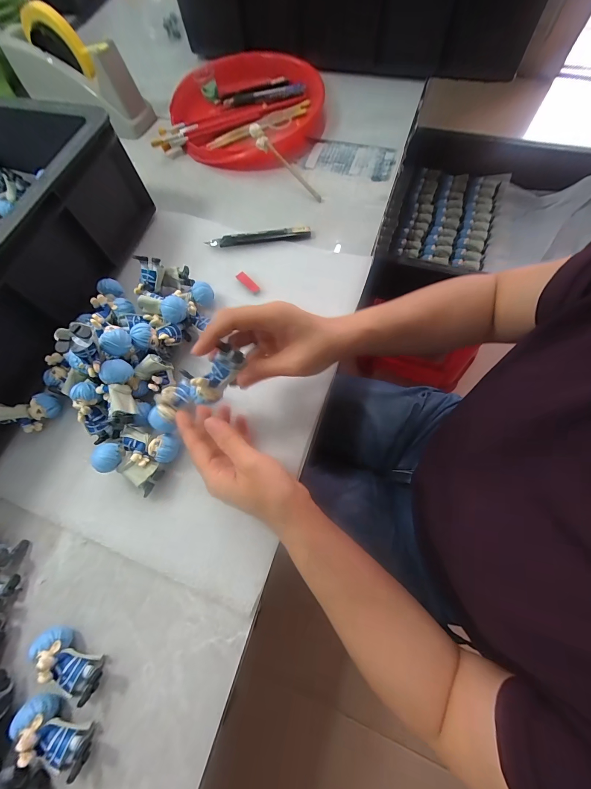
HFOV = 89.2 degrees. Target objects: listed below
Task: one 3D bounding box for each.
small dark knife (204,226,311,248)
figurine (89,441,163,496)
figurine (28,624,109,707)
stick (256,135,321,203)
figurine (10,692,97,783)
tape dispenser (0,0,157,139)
[{"bbox_3d":[-0.048,-0.210,0.404,0.136,0.014,0.016,-6,70,-2],"label":"small dark knife"},{"bbox_3d":[-0.160,0.069,0.285,0.062,0.021,0.029,33,71,-16],"label":"figurine"},{"bbox_3d":[-0.183,0.216,0.242,0.061,0.034,0.022,36,76,16],"label":"figurine"},{"bbox_3d":[-0.007,-0.324,0.436,0.120,0.014,0.018,44,75,-3],"label":"stick"},{"bbox_3d":[-0.184,0.257,0.226,0.062,0.033,0.023,25,73,13],"label":"figurine"},{"bbox_3d":[-0.366,-0.519,0.486,0.220,0.117,0.053,14,71,9],"label":"tape dispenser"}]

